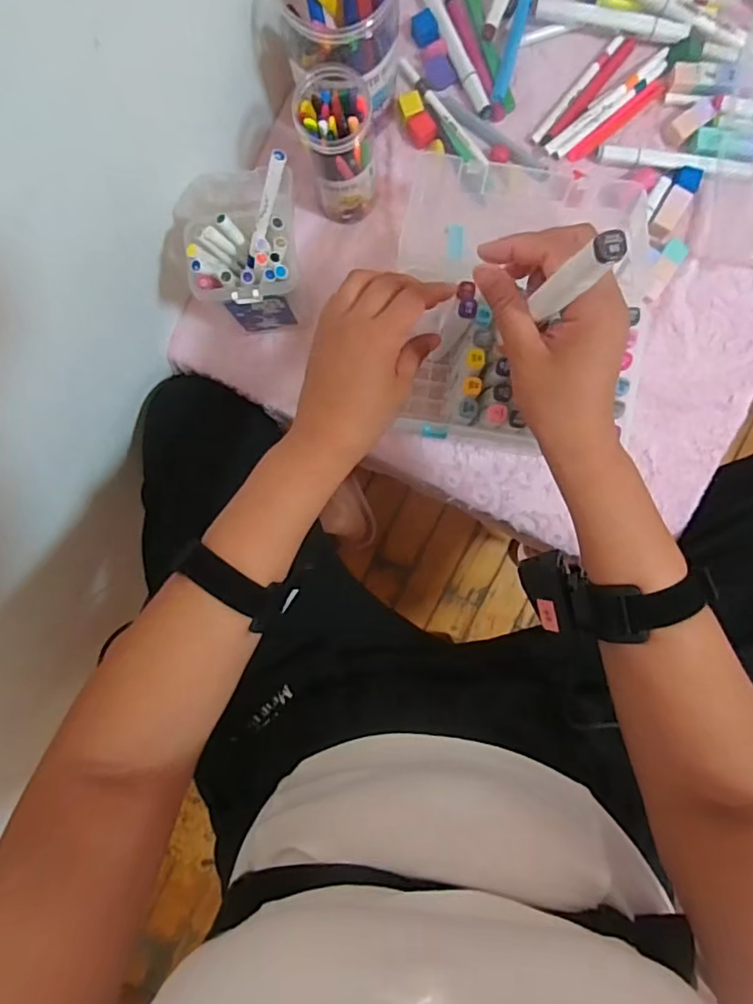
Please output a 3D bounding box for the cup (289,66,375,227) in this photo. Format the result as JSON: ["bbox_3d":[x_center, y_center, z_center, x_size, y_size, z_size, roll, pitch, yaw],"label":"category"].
[{"bbox_3d":[-0.033,-0.309,0.486,0.065,0.116,0.076,-3,92,2],"label":"cup"}]

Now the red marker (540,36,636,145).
[{"bbox_3d":[0.207,-0.398,0.534,0.013,0.007,0.132,40,92,0],"label":"red marker"}]

